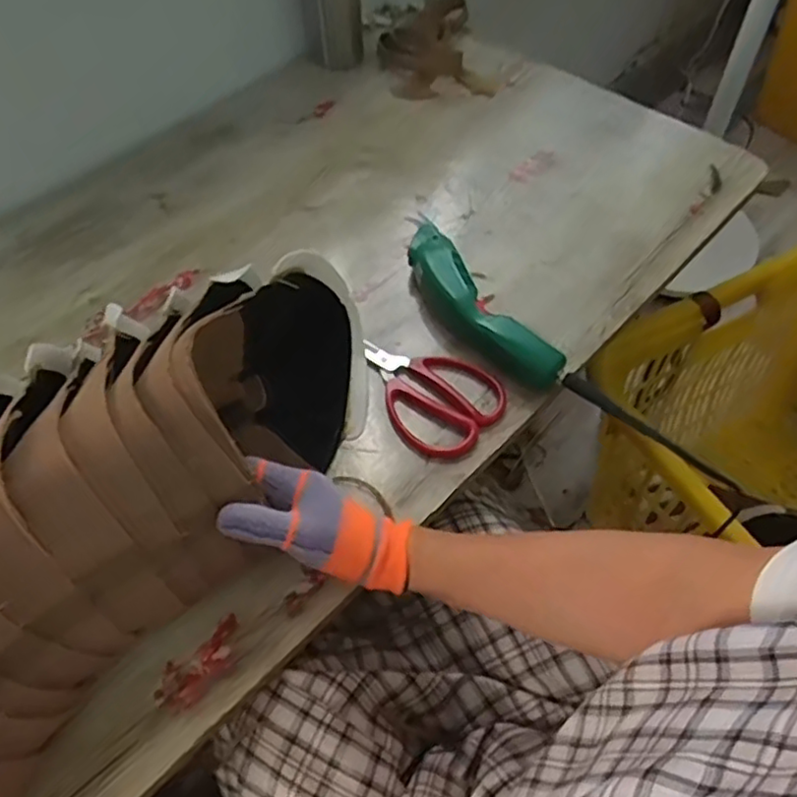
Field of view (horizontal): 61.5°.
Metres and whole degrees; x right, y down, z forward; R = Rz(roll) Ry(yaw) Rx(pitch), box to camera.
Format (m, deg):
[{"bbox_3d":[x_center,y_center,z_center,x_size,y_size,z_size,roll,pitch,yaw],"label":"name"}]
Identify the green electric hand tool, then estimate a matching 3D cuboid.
[{"bbox_3d":[0.066,-0.100,0.647,0.058,0.041,0.249,-28,58,-16],"label":"green electric hand tool"}]

